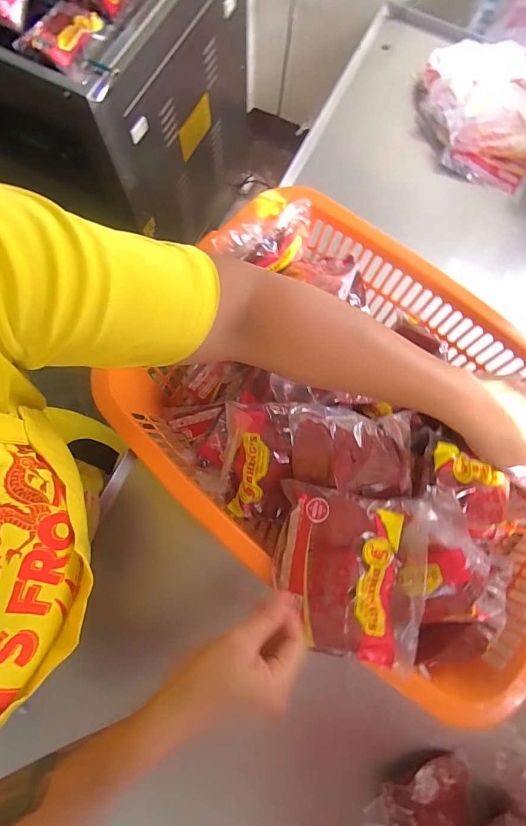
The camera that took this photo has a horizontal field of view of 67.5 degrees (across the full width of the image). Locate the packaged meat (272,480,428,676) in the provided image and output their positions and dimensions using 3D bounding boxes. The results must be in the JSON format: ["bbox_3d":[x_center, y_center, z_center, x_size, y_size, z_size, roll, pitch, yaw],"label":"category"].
[{"bbox_3d":[0.077,0.140,0.350,0.128,0.034,0.135,9,76,1],"label":"packaged meat"}]

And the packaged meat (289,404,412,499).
[{"bbox_3d":[0.089,0.037,0.390,0.124,0.022,0.086,5,76,0],"label":"packaged meat"}]

